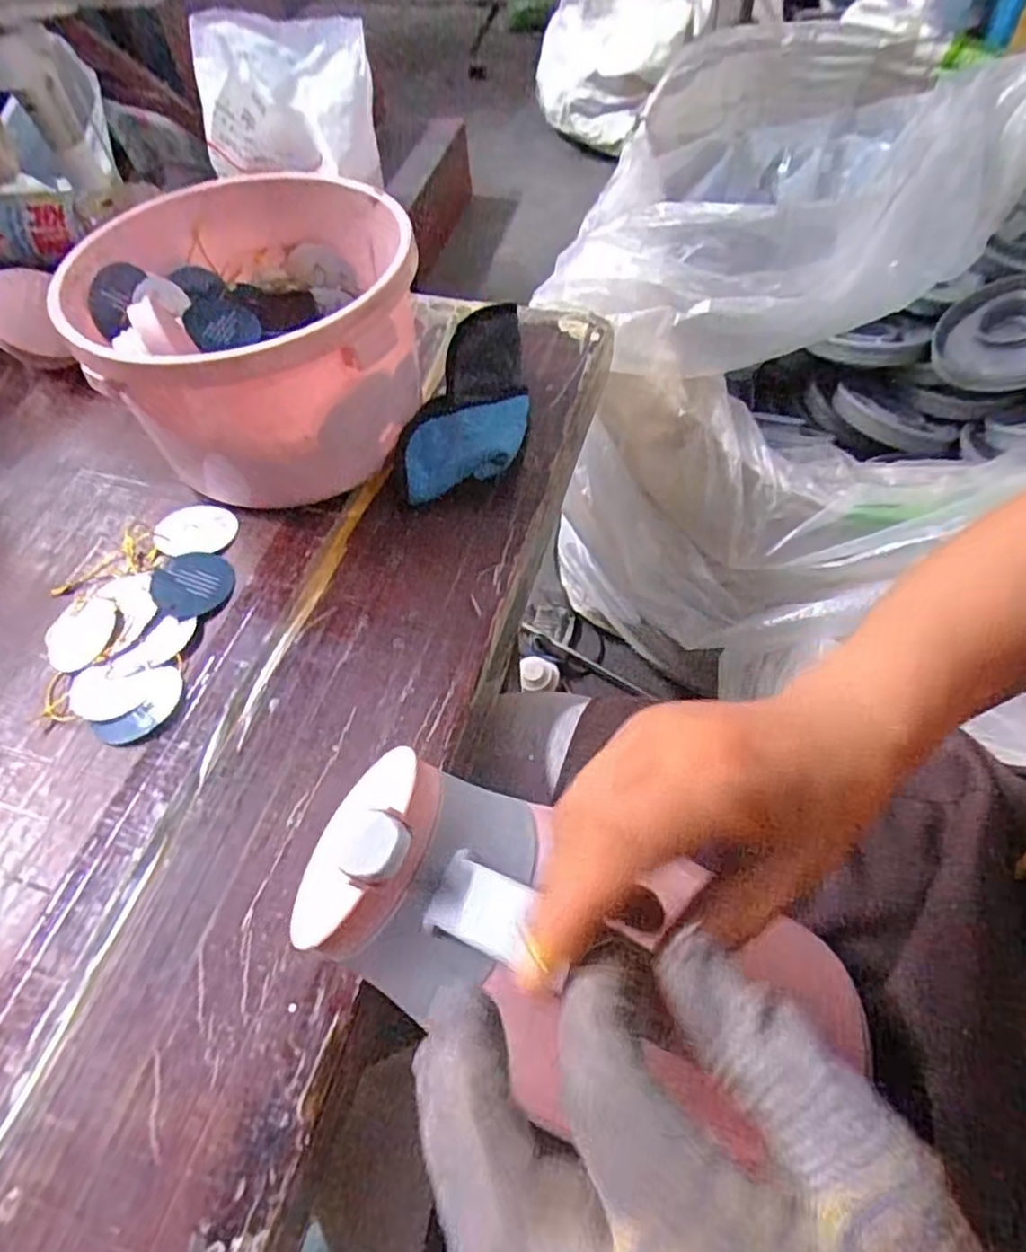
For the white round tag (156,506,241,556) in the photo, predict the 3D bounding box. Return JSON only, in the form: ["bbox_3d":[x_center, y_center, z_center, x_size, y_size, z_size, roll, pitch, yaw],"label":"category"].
[{"bbox_3d":[-0.219,-0.067,0.468,0.050,0.006,0.041,2,57,5],"label":"white round tag"}]

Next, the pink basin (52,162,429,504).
[{"bbox_3d":[-0.169,-0.194,0.474,0.205,0.134,0.206,-2,56,3],"label":"pink basin"}]

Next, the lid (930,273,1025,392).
[{"bbox_3d":[0.493,-0.296,0.678,0.123,0.036,0.130,-29,48,39],"label":"lid"}]

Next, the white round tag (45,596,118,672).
[{"bbox_3d":[-0.268,0.003,0.422,0.047,0.005,0.048,-4,65,9],"label":"white round tag"}]

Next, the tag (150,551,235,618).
[{"bbox_3d":[-0.208,-0.028,0.440,0.049,0.004,0.052,3,53,-4],"label":"tag"}]

